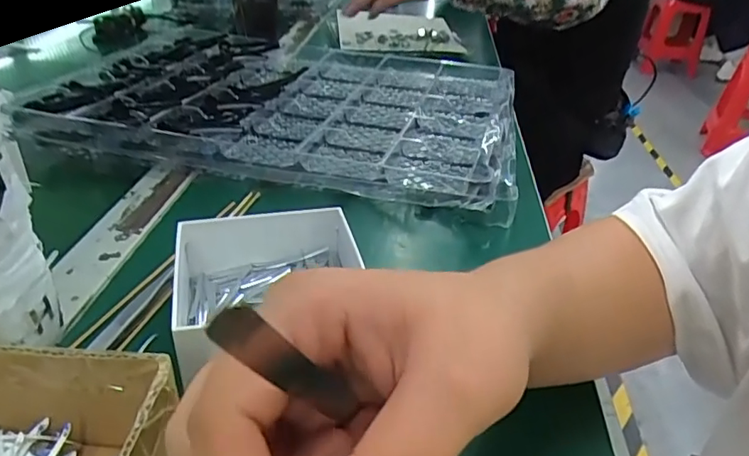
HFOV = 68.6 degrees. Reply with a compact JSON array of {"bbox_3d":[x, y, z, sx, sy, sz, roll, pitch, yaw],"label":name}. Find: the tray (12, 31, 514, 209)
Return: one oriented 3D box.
[{"bbox_3d":[-0.076,-0.136,0.589,0.433,0.054,0.355,12,34,11],"label":"tray"}]

